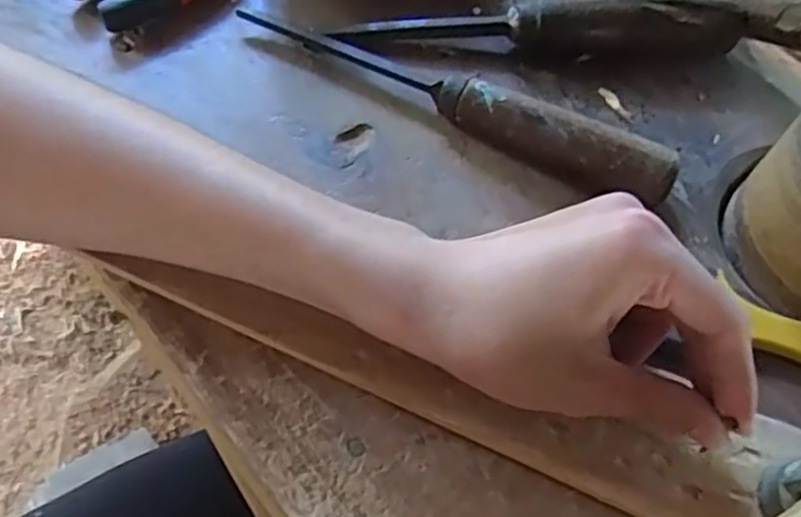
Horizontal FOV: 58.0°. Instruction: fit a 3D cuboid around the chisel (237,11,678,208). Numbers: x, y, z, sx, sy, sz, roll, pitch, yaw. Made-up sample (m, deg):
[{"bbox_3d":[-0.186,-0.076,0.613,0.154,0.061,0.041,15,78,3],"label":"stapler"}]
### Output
[{"bbox_3d":[0.028,-0.086,0.368,0.231,0.027,0.028,29,64,11],"label":"chisel"}]

